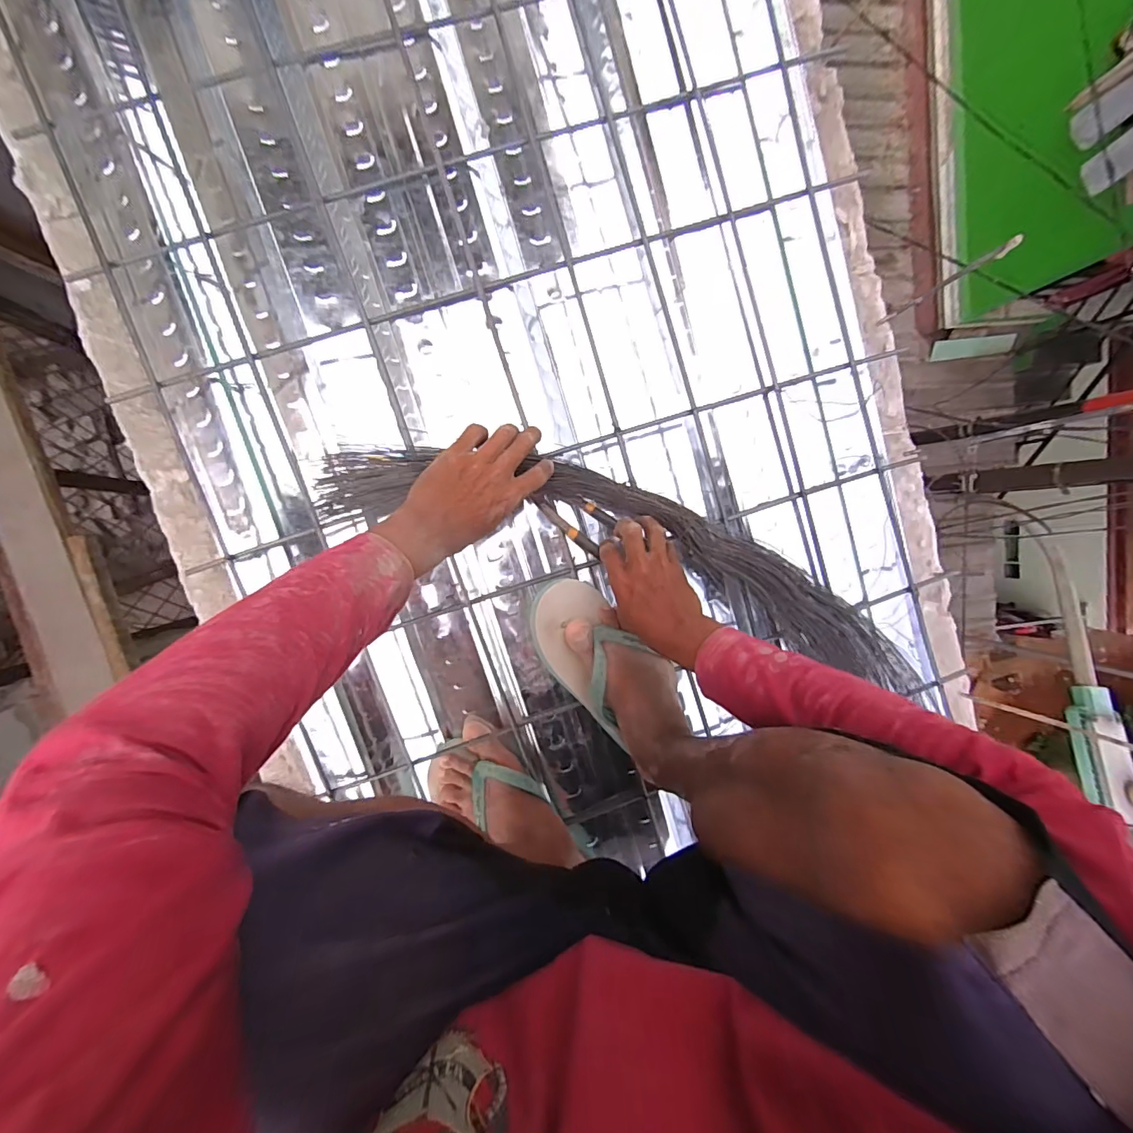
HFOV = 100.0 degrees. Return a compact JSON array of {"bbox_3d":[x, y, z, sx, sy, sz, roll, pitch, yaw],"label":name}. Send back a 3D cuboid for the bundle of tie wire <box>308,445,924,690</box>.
[{"bbox_3d":[0.087,-0.015,0.574,0.748,0.064,0.137,17,91,-6],"label":"bundle of tie wire"}]

